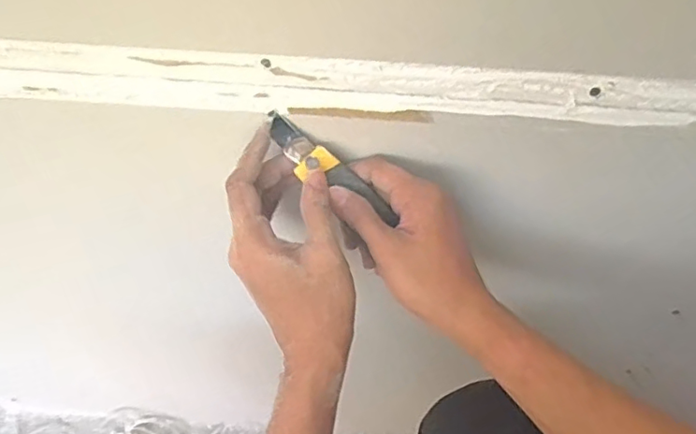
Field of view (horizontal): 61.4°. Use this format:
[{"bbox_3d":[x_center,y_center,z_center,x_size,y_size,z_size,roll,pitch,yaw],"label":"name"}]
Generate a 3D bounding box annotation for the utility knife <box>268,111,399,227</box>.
[{"bbox_3d":[-0.013,-0.036,0.446,0.117,0.014,0.021,38,54,-7],"label":"utility knife"}]

